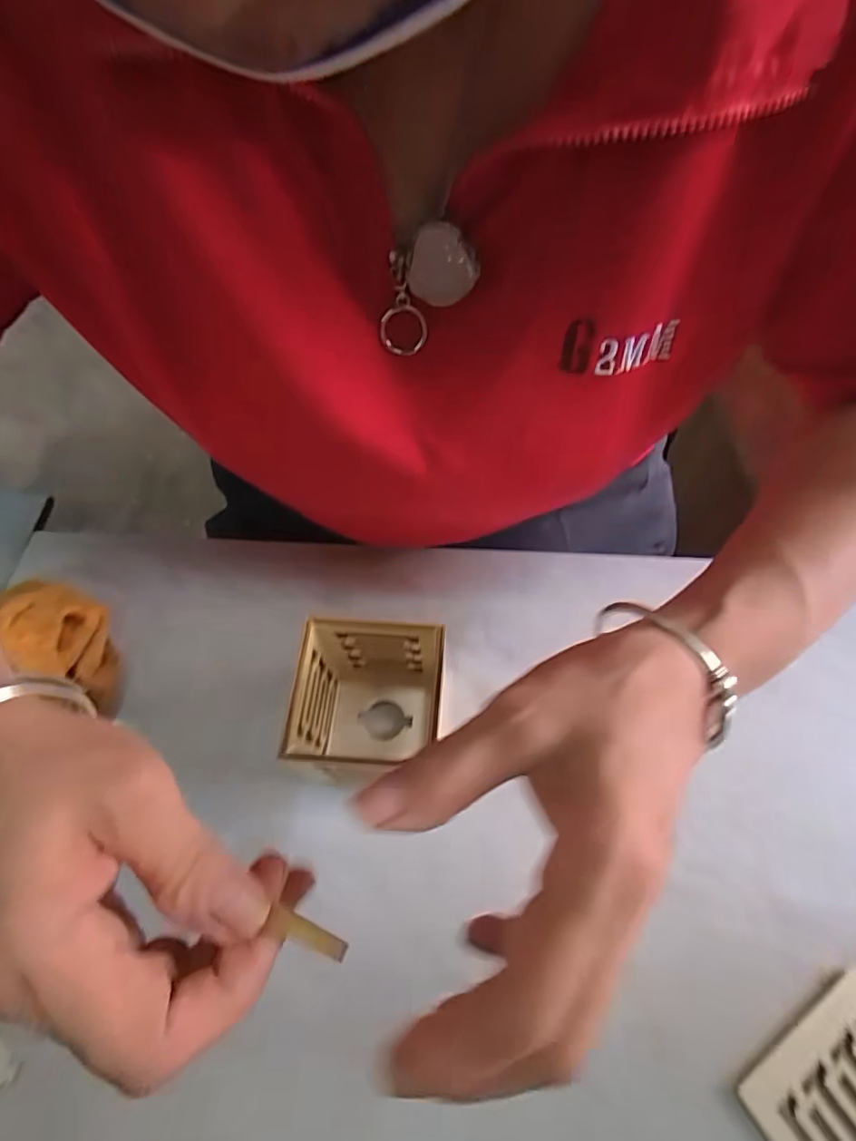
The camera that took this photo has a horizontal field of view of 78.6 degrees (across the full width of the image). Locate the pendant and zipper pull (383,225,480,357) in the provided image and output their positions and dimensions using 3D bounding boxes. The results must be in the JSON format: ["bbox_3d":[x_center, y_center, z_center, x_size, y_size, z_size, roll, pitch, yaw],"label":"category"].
[{"bbox_3d":[-0.001,-0.109,0.208,0.038,0.048,0.012,13,64,10],"label":"pendant and zipper pull"}]

